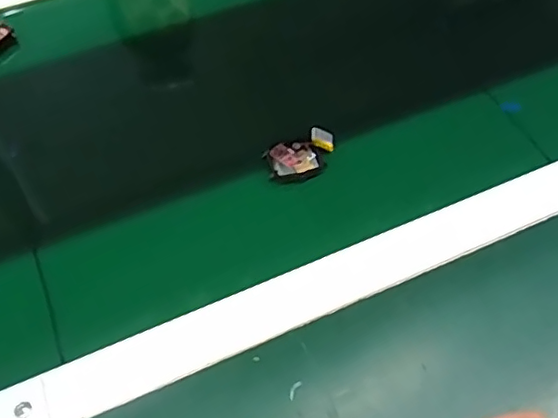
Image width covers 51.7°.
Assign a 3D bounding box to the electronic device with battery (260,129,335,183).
[{"bbox_3d":[0.021,-0.043,0.479,0.060,0.020,0.034,-24,58,-14],"label":"electronic device with battery"}]

